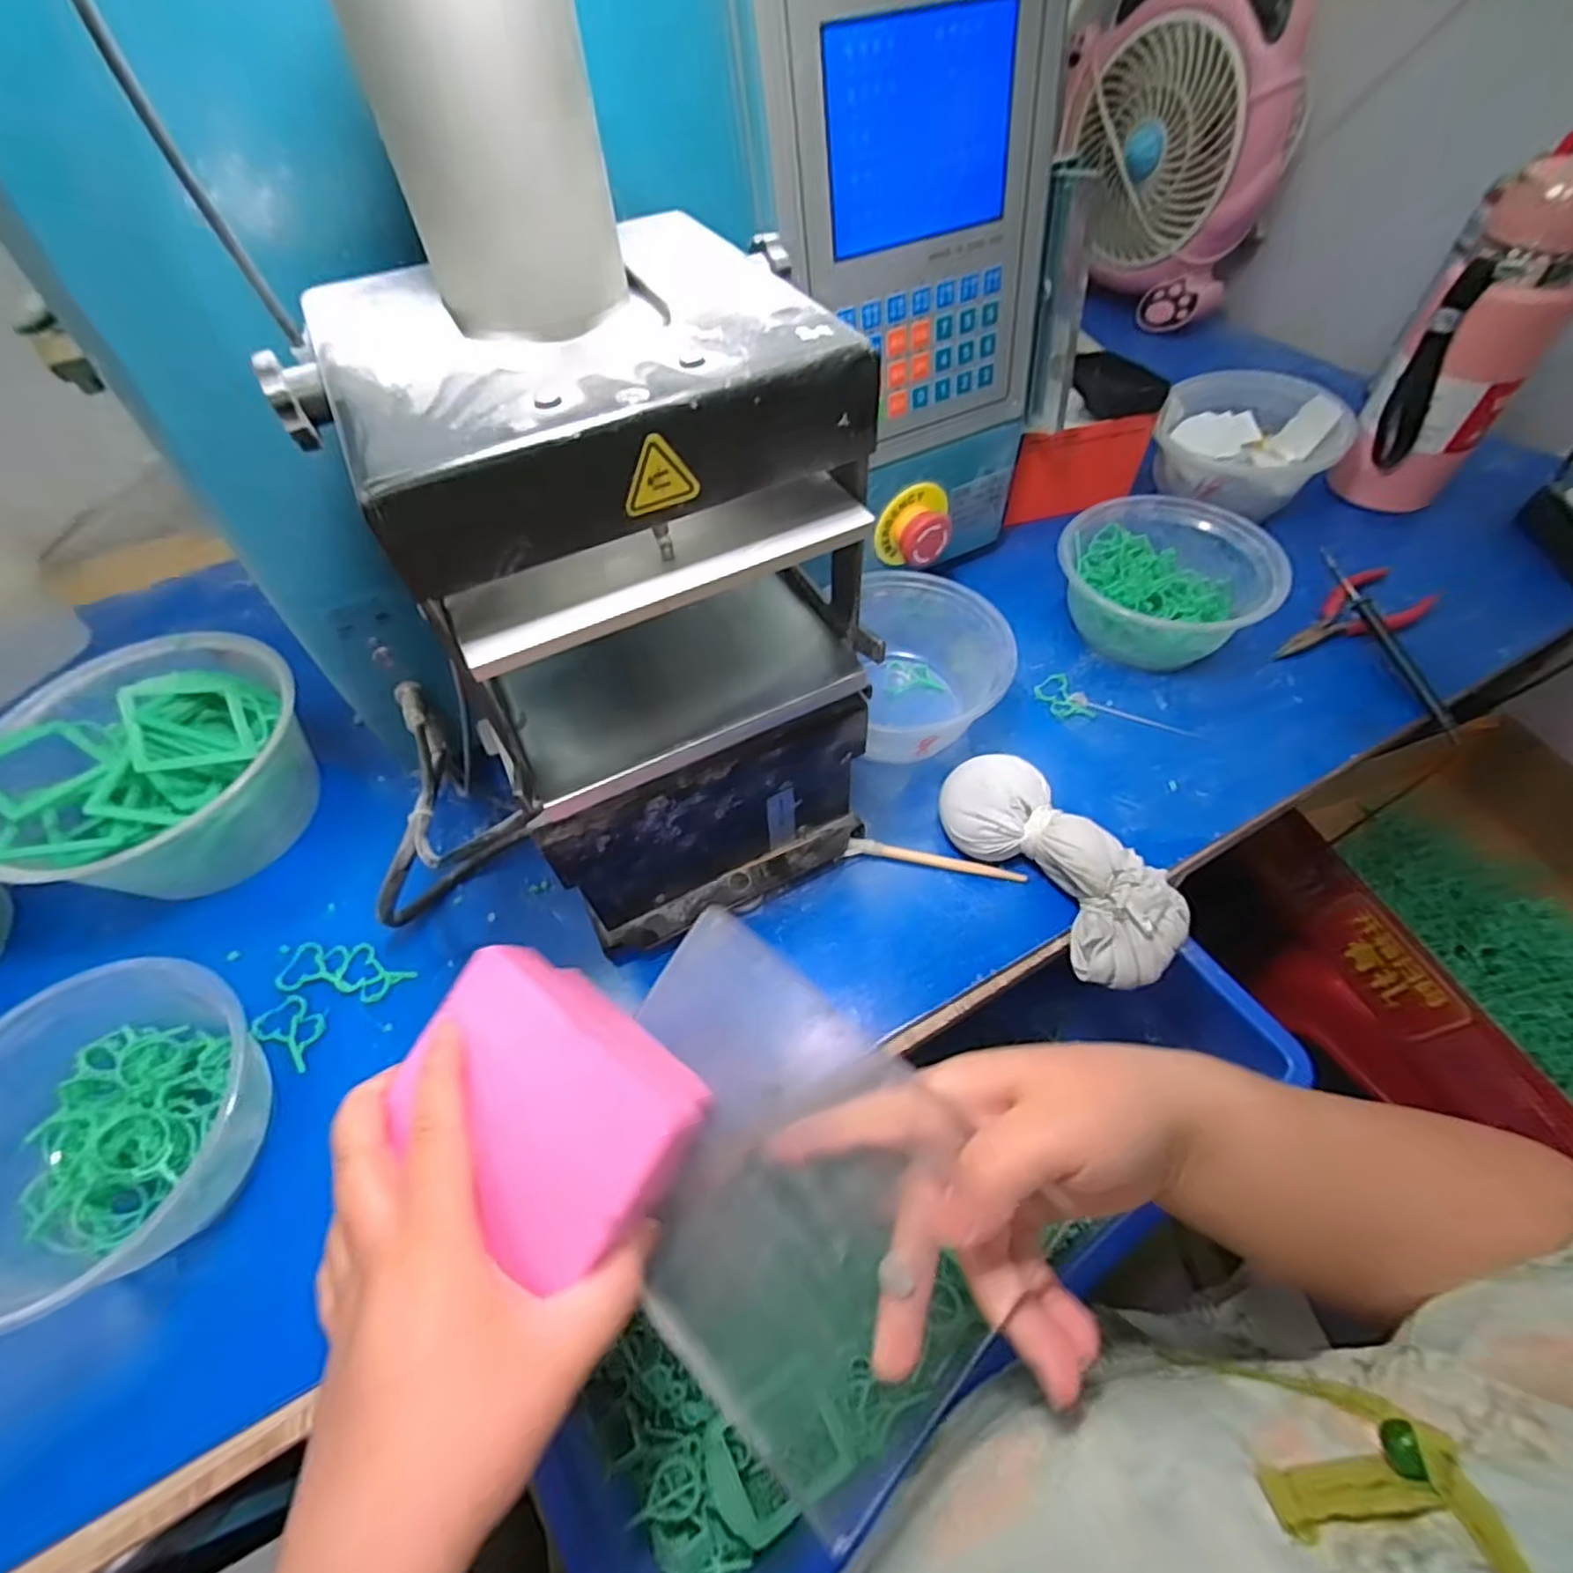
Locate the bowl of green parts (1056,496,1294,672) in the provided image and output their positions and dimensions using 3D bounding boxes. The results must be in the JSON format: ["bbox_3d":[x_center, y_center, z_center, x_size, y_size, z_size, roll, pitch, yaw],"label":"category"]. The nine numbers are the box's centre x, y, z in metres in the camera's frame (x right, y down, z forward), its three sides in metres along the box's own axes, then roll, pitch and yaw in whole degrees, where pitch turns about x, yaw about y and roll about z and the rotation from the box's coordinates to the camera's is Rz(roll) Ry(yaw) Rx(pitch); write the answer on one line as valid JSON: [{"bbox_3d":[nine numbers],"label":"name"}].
[{"bbox_3d":[0.251,-0.138,0.468,0.129,0.060,0.115,11,56,10],"label":"bowl of green parts"}]

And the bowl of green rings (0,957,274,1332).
[{"bbox_3d":[-0.303,0.151,0.302,0.117,0.062,0.129,8,55,8],"label":"bowl of green rings"}]

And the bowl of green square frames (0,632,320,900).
[{"bbox_3d":[-0.365,-0.013,0.402,0.151,0.092,0.142,-1,55,2],"label":"bowl of green square frames"}]

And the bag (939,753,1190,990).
[{"bbox_3d":[0.142,0.040,0.364,0.056,0.040,0.138,-32,59,-19],"label":"bag"}]

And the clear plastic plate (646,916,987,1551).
[{"bbox_3d":[-0.006,0.150,0.259,0.165,0.008,0.131,35,88,25],"label":"clear plastic plate"}]

